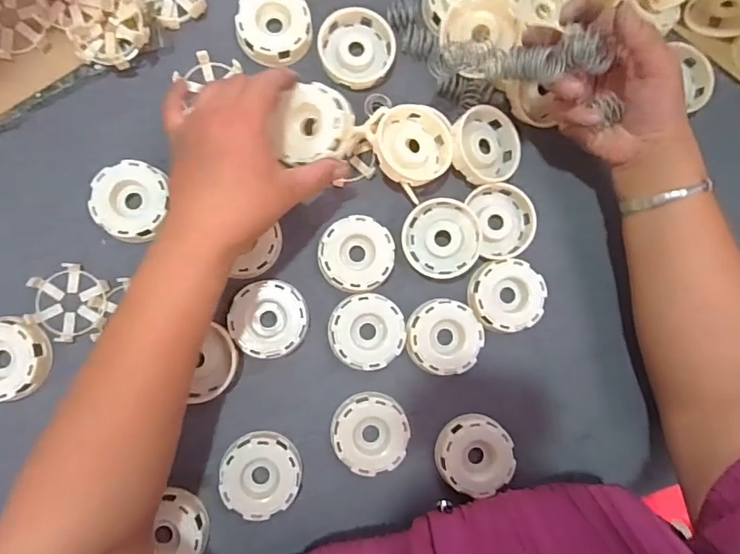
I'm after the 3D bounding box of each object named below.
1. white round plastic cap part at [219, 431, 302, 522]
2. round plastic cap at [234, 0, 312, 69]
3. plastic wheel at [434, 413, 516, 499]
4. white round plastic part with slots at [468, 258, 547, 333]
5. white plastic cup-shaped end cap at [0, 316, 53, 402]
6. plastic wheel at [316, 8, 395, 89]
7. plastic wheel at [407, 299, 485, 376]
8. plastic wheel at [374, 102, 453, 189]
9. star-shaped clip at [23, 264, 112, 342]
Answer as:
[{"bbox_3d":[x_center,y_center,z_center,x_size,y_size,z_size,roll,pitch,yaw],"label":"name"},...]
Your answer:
[{"bbox_3d":[-0.090,0.163,0.406,0.064,0.020,0.064,1,85,-6],"label":"white round plastic cap part"},{"bbox_3d":[-0.085,-0.223,0.437,0.064,0.016,0.065,0,85,-6],"label":"round plastic cap"},{"bbox_3d":[0.092,0.154,0.428,0.064,0.026,0.063,0,85,-6],"label":"plastic wheel"},{"bbox_3d":[0.122,0.017,0.438,0.063,0.019,0.062,0,85,-6],"label":"white round plastic part with slots"},{"bbox_3d":[-0.294,0.066,0.393,0.063,0.018,0.064,-13,87,-7],"label":"white plastic cup-shaped end cap"},{"bbox_3d":[-0.013,-0.209,0.446,0.067,0.015,0.069,0,85,-6],"label":"plastic wheel"},{"bbox_3d":[0.065,0.052,0.432,0.064,0.020,0.063,0,85,-6],"label":"plastic wheel"},{"bbox_3d":[0.037,-0.115,0.426,0.067,0.022,0.068,0,88,-8],"label":"plastic wheel"},{"bbox_3d":[-0.250,0.021,0.409,0.059,0.013,0.063,6,85,-5],"label":"star-shaped clip"}]

